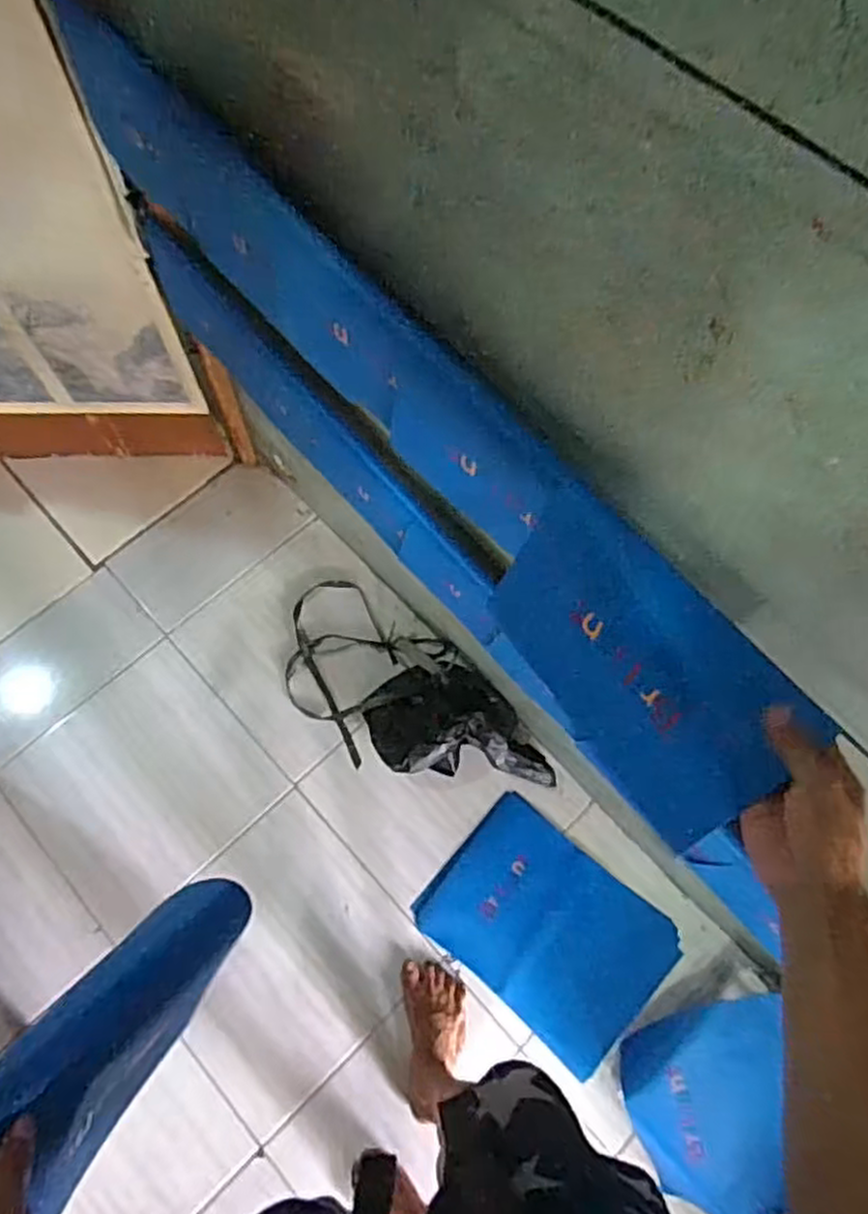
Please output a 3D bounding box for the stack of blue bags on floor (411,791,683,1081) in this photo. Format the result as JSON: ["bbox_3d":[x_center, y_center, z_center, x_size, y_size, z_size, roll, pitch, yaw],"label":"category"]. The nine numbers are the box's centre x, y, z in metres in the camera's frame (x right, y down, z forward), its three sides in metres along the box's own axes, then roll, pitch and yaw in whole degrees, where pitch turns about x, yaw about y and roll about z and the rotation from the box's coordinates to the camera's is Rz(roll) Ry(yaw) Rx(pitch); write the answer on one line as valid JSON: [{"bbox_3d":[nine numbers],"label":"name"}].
[{"bbox_3d":[0.201,0.568,1.339,0.398,0.019,0.293,39,73,11],"label":"stack of blue bags on floor"}]

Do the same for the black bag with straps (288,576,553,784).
[{"bbox_3d":[-0.062,0.179,1.441,0.599,0.077,0.286,43,74,13],"label":"black bag with straps"}]

